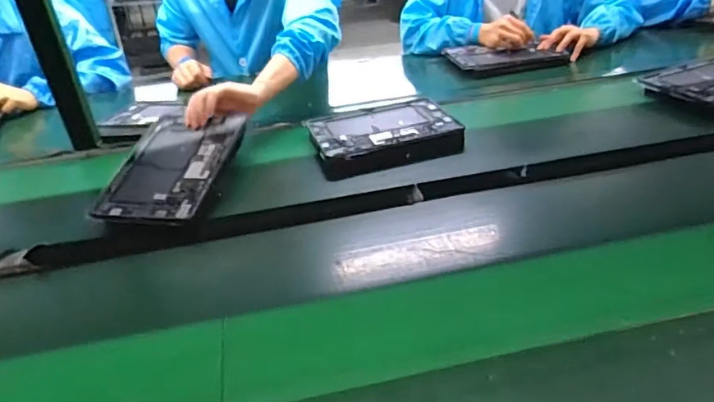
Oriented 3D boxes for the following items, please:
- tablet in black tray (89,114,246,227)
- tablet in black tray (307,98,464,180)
[{"bbox_3d":[-0.295,-0.059,0.838,0.174,0.021,0.247,2,46,14],"label":"tablet in black tray"},{"bbox_3d":[0.046,-0.125,0.952,0.255,0.041,0.199,-10,33,-9],"label":"tablet in black tray"}]

